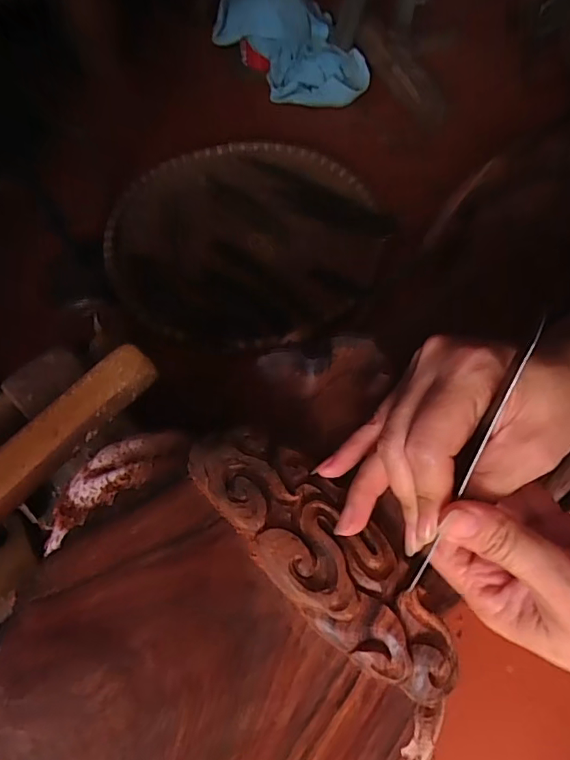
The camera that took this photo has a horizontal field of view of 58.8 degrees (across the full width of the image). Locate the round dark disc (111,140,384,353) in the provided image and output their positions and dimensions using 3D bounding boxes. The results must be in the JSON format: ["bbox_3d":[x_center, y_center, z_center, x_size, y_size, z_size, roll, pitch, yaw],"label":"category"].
[{"bbox_3d":[-0.047,-0.180,0.643,0.323,0.038,0.319,-2,61,3],"label":"round dark disc"}]

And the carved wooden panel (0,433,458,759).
[{"bbox_3d":[-0.034,0.117,0.223,0.176,0.035,0.185,-33,76,-21],"label":"carved wooden panel"}]

